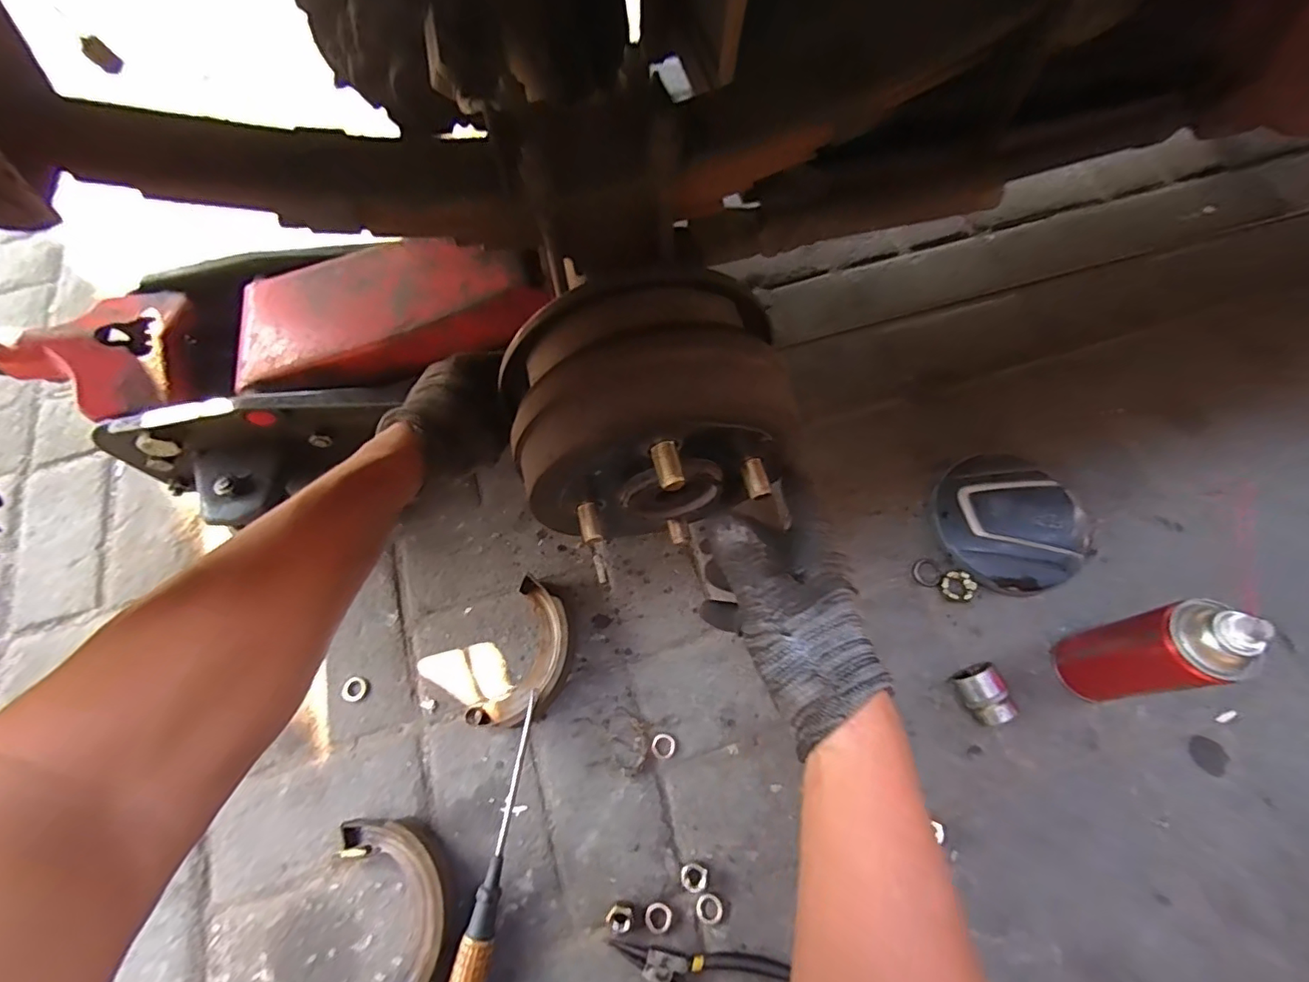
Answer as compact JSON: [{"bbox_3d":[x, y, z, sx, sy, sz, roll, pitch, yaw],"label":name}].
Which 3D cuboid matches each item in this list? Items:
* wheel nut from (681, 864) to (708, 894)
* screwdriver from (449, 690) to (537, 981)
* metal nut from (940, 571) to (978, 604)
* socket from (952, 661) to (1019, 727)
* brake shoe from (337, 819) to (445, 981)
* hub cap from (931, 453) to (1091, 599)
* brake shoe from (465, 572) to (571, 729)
[{"bbox_3d":[0.033,0.325,0.466,0.021,0.009,0.020,-1,68,2],"label":"wheel nut"},{"bbox_3d":[-0.129,0.305,0.468,0.027,0.037,0.247,9,68,6],"label":"screwdriver"},{"bbox_3d":[0.300,0.094,0.547,0.028,0.012,0.030,-1,68,2],"label":"metal nut"},{"bbox_3d":[0.299,0.185,0.503,0.033,0.033,0.050,-16,68,-5],"label":"socket"},{"bbox_3d":[-0.209,0.334,0.457,0.073,0.029,0.138,-28,69,-9],"label":"brake shoe"},{"bbox_3d":[0.359,0.031,0.564,0.143,0.029,0.133,-1,68,2],"label":"hub cap"},{"bbox_3d":[-0.116,0.158,0.522,0.069,0.035,0.136,18,69,9],"label":"brake shoe"}]

